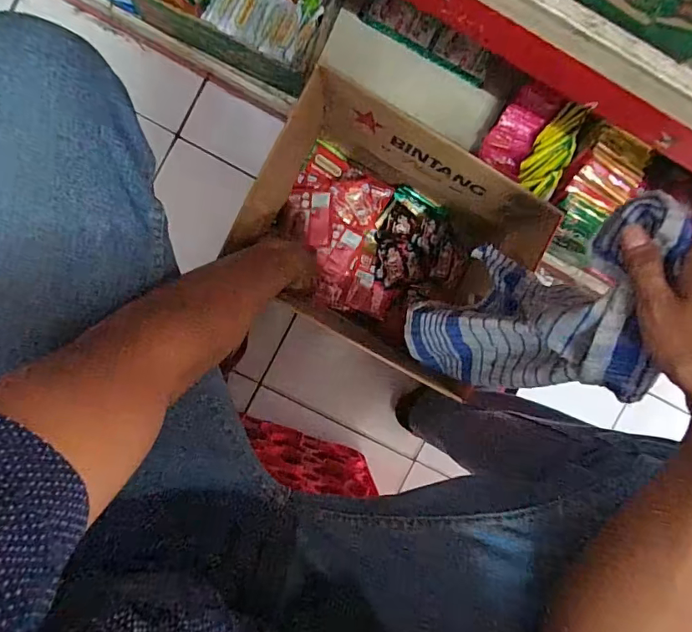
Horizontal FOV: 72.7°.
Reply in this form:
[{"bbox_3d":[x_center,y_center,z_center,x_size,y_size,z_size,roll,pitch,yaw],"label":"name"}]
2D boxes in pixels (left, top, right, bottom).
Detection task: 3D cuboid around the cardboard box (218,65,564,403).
[{"bbox_3d":[0.040,-0.096,0.637,0.309,0.234,0.250,30,91,-6],"label":"cardboard box"}]

